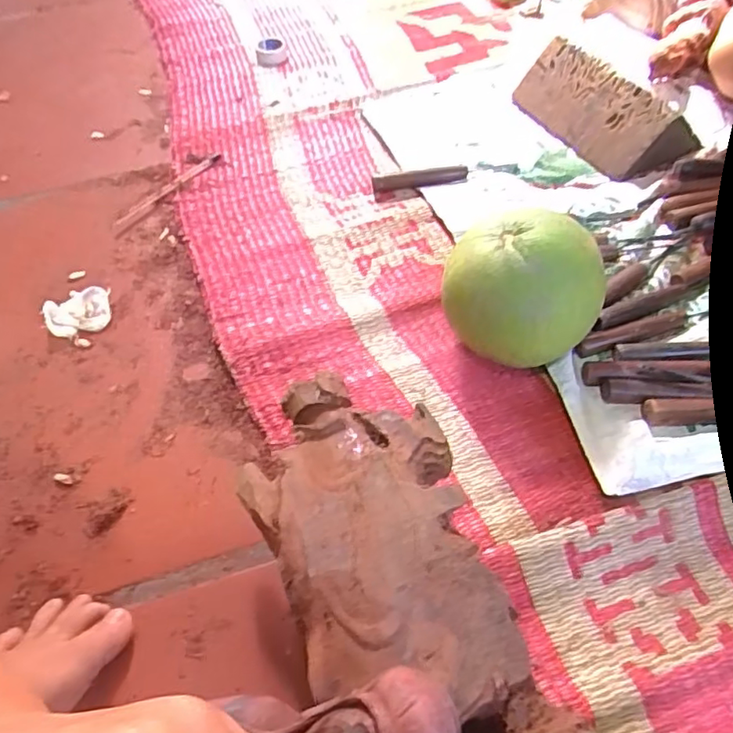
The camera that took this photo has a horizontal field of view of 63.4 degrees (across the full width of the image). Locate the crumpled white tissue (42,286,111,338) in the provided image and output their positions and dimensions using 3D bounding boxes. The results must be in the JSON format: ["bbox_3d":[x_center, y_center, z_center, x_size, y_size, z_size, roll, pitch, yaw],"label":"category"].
[{"bbox_3d":[-0.293,-0.061,0.601,0.059,0.023,0.057,-17,57,-8],"label":"crumpled white tissue"}]

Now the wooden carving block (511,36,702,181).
[{"bbox_3d":[0.275,-0.310,0.707,0.096,0.060,0.216,-33,61,-17],"label":"wooden carving block"}]

